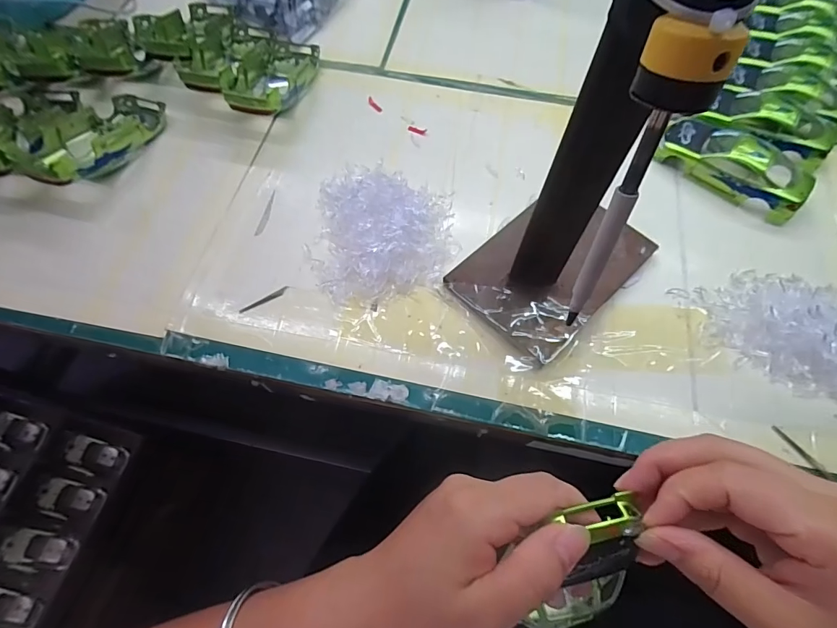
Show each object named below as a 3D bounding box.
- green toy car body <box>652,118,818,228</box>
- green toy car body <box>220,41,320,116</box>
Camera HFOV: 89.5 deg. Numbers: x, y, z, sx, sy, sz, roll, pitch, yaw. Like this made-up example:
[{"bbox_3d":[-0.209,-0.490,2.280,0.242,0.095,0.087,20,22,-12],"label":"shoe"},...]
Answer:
[{"bbox_3d":[0.288,-0.140,0.381,0.125,0.036,0.068,38,69,17],"label":"green toy car body"},{"bbox_3d":[-0.143,-0.239,0.419,0.061,0.043,0.138,12,64,6],"label":"green toy car body"}]

